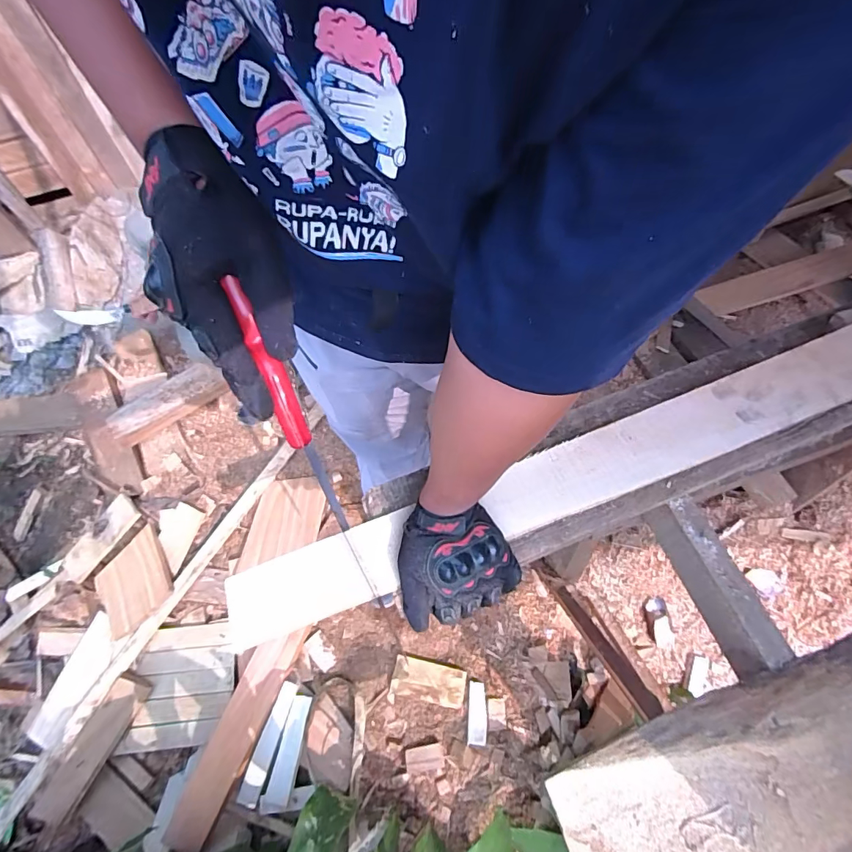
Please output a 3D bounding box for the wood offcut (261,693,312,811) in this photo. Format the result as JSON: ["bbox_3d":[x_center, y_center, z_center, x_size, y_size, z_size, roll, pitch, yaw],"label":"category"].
[{"bbox_3d":[-0.311,0.729,1.013,0.057,0.017,0.217,8,59,9],"label":"wood offcut"}]

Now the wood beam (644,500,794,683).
[{"bbox_3d":[0.340,0.185,0.540,0.045,0.071,0.194,-16,59,-6],"label":"wood beam"}]

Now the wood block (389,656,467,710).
[{"bbox_3d":[0.003,0.594,1.043,0.168,0.025,0.098,5,83,12],"label":"wood block"}]

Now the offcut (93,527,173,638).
[{"bbox_3d":[-0.801,0.421,1.233,0.212,0.024,0.268,-45,48,-5],"label":"offcut"}]

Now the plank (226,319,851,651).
[{"bbox_3d":[0.261,0.027,0.557,1.031,0.026,0.100,-22,59,-4],"label":"plank"}]

